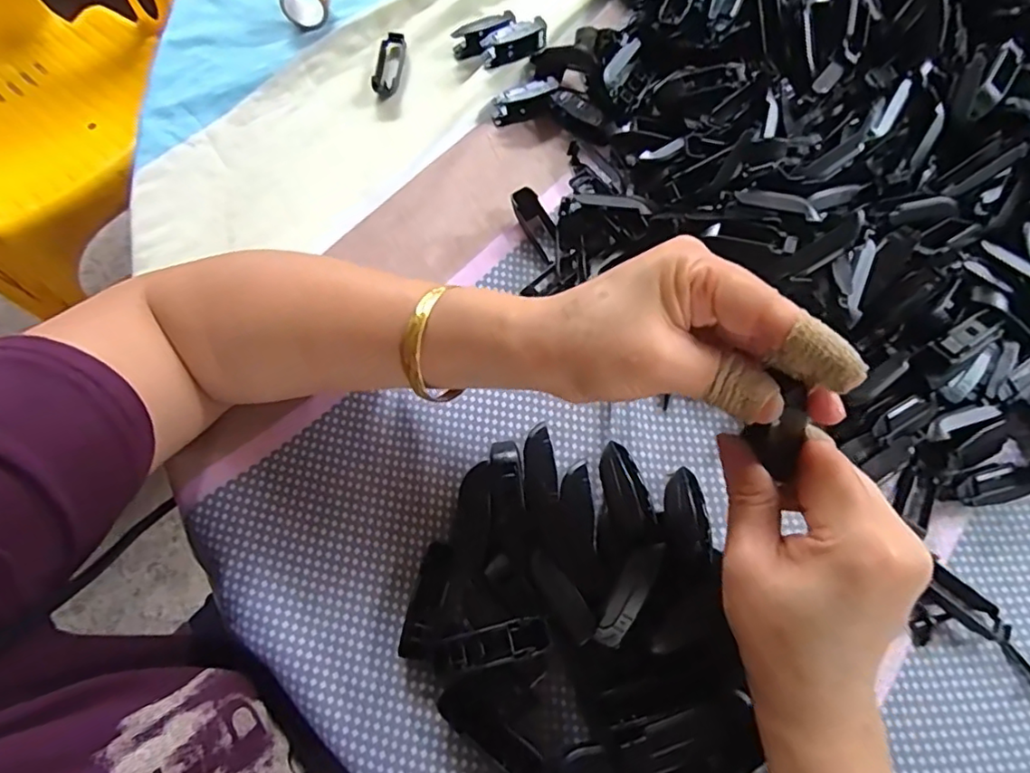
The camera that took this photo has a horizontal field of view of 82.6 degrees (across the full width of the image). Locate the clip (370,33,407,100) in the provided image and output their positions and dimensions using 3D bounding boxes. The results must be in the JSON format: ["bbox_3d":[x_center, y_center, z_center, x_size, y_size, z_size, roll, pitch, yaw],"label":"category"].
[{"bbox_3d":[-0.090,-0.229,0.418,0.021,0.009,0.056,6,71,3],"label":"clip"}]

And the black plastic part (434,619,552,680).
[{"bbox_3d":[-0.011,0.120,0.270,0.054,0.010,0.017,-14,71,-4],"label":"black plastic part"}]

